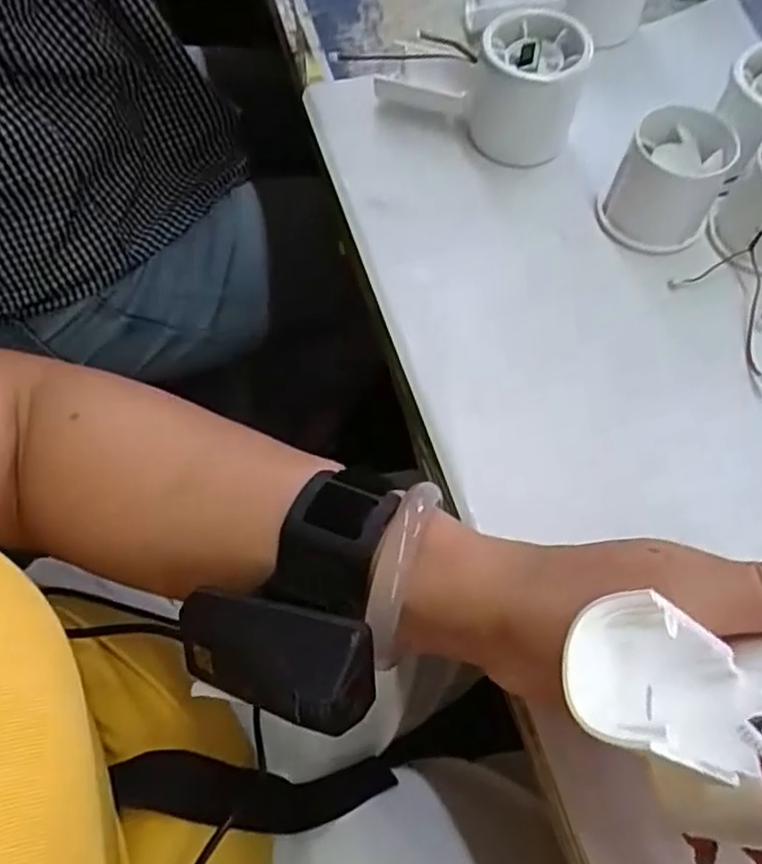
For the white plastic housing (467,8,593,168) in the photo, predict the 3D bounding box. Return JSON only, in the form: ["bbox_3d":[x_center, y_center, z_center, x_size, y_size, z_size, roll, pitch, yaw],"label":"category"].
[{"bbox_3d":[0.080,-0.188,0.379,0.055,0.061,0.052,14,66,6],"label":"white plastic housing"}]

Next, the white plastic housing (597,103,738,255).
[{"bbox_3d":[0.149,-0.130,0.355,0.051,0.047,0.053,0,65,0],"label":"white plastic housing"}]

